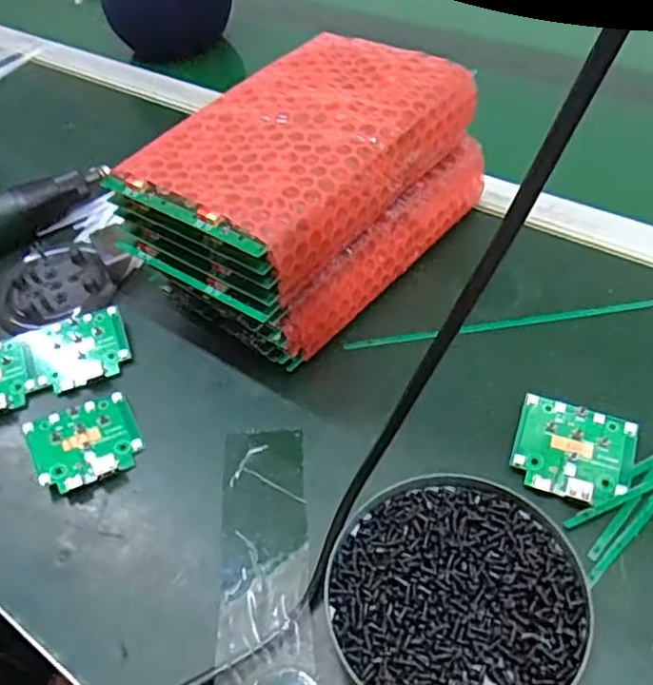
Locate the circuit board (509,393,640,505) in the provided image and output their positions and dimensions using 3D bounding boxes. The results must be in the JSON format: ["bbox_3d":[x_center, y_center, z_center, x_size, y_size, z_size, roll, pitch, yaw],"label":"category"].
[{"bbox_3d":[0.130,0.058,0.345,0.058,0.012,0.053,14,52,18],"label":"circuit board"}]

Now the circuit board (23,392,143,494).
[{"bbox_3d":[-0.138,0.058,0.374,0.057,0.015,0.051,-25,51,-14],"label":"circuit board"}]

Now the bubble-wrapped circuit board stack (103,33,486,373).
[{"bbox_3d":[-0.008,-0.099,0.429,0.131,0.111,0.219,32,59,29],"label":"bubble-wrapped circuit board stack"}]

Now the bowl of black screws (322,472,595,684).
[{"bbox_3d":[0.058,0.115,0.297,0.110,0.020,0.113,-3,49,4],"label":"bowl of black screws"}]

